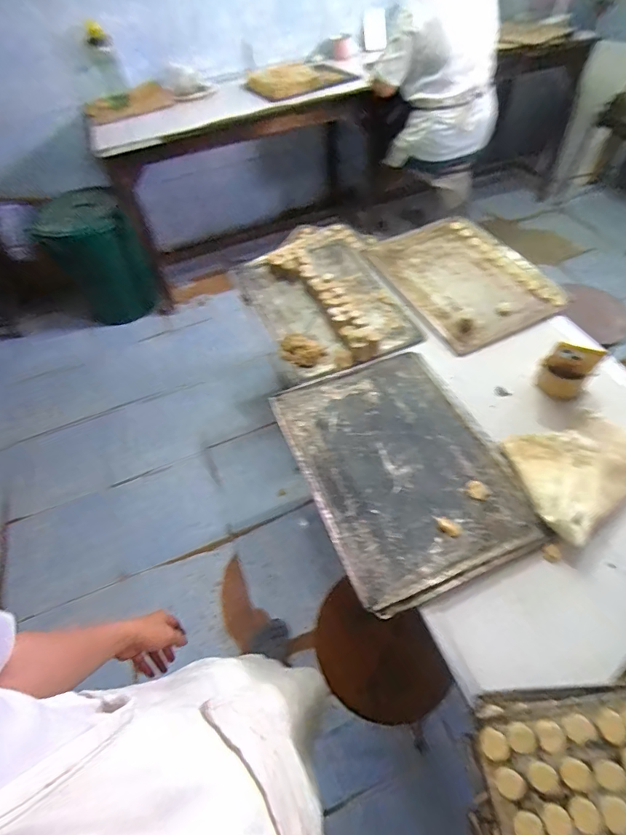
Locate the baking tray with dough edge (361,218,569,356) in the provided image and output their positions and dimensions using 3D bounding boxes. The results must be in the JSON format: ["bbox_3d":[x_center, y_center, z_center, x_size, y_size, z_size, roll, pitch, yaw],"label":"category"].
[{"bbox_3d":[0.389,-0.371,1.125,0.348,0.022,0.451,-19,55,-15],"label":"baking tray with dough edge"}]

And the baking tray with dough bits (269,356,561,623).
[{"bbox_3d":[0.157,0.076,0.806,0.338,0.025,0.467,-18,55,-14],"label":"baking tray with dough bits"}]

